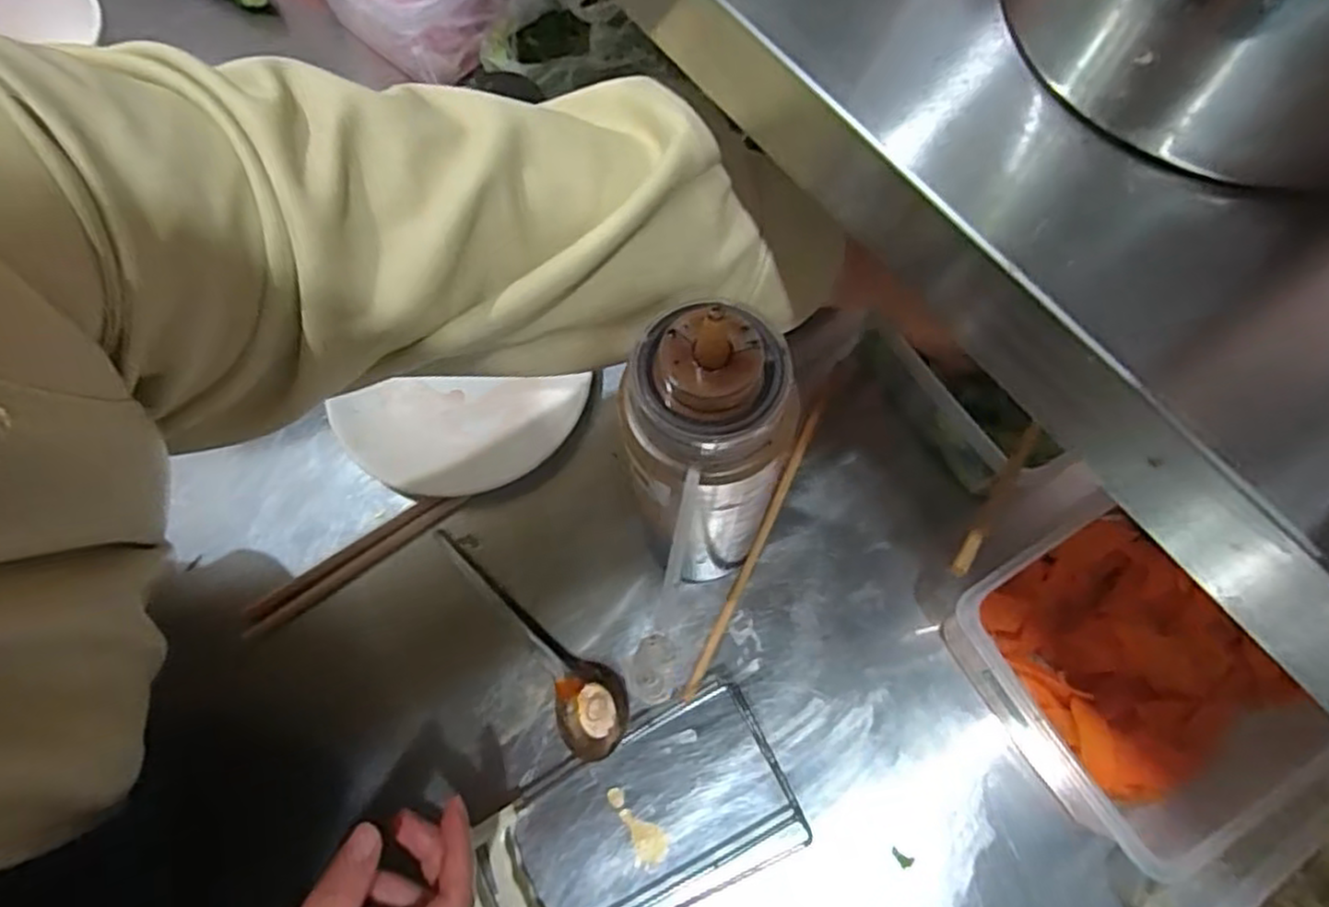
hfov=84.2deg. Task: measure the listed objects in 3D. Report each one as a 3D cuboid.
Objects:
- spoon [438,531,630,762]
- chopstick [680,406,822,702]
[{"bbox_3d":[-0.077,0.107,0.433,0.042,0.029,0.162,-35,67,-21],"label":"spoon"},{"bbox_3d":[0.055,0.057,0.447,0.007,0.011,0.194,24,75,11],"label":"chopstick"}]

